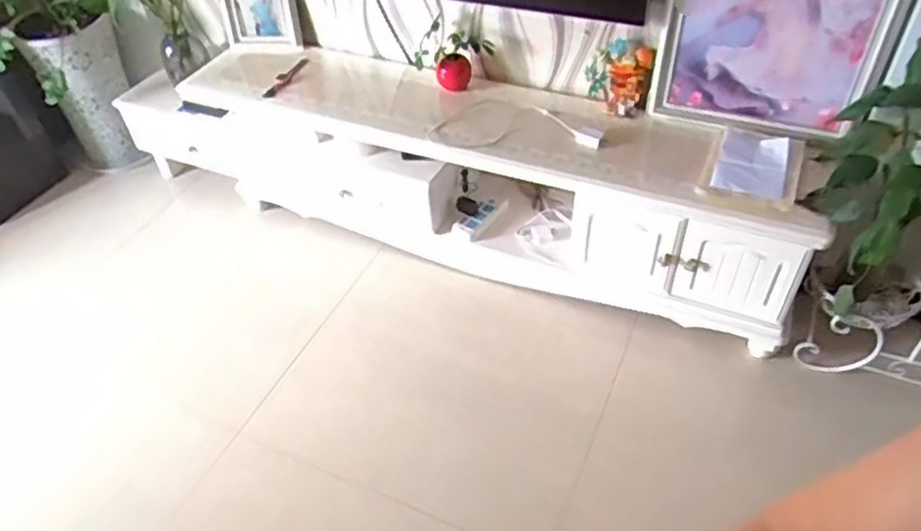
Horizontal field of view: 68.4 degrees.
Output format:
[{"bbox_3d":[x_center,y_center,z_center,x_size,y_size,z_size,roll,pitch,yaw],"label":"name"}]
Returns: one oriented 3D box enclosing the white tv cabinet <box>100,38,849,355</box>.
[{"bbox_3d":[-0.080,-0.287,1.955,2.014,0.432,0.326,16,48,19],"label":"white tv cabinet"}]

